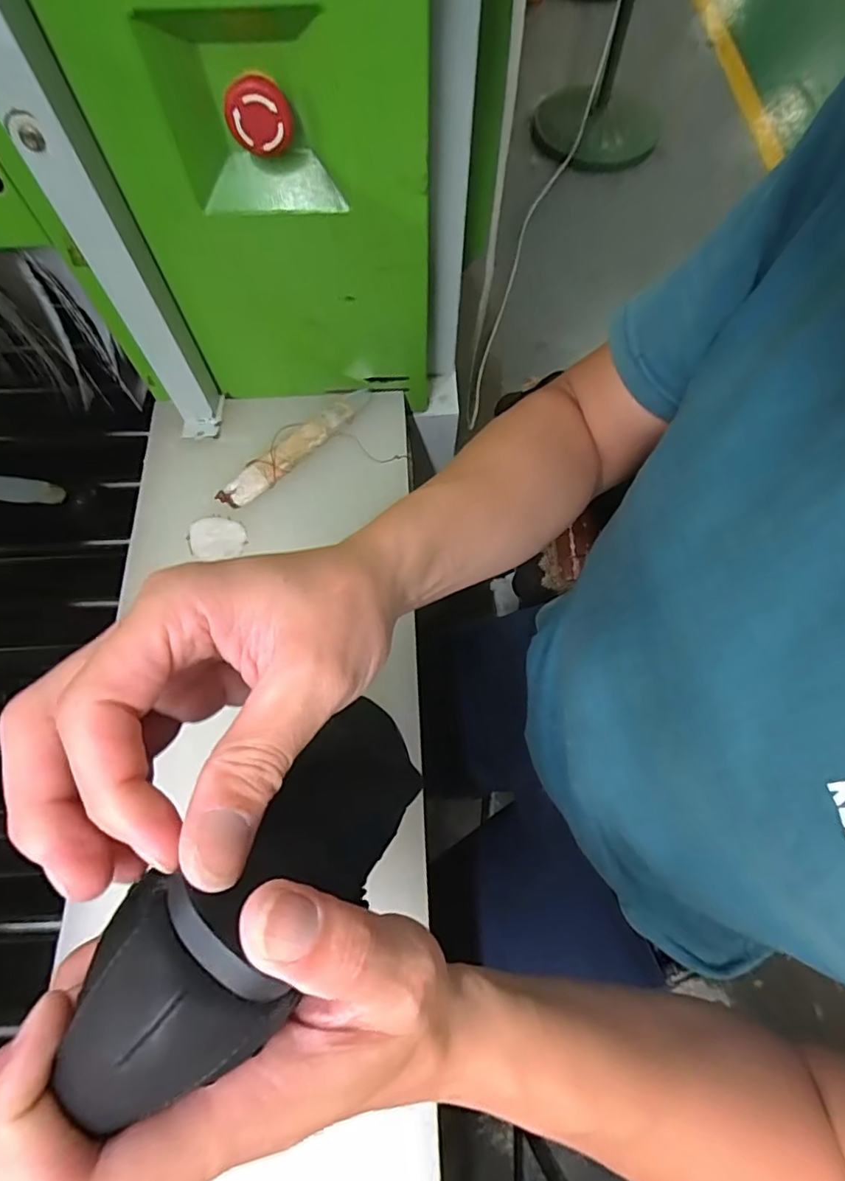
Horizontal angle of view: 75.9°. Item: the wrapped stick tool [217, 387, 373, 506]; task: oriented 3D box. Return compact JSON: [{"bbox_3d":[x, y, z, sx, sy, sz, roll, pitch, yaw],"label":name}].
[{"bbox_3d":[-0.110,-0.131,0.487,0.027,0.010,0.166,42,74,15],"label":"wrapped stick tool"}]

